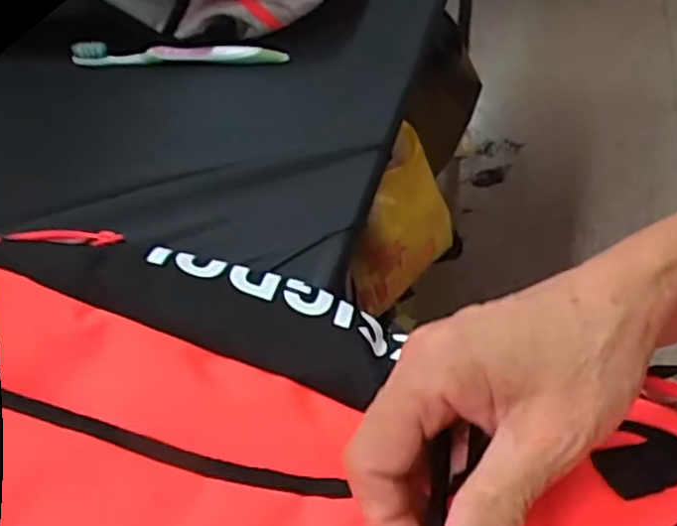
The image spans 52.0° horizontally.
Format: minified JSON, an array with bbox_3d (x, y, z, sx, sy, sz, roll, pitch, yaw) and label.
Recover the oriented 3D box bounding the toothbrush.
[{"bbox_3d":[-0.138,-0.178,0.591,0.187,0.022,0.008,1,44,5],"label":"toothbrush"}]

